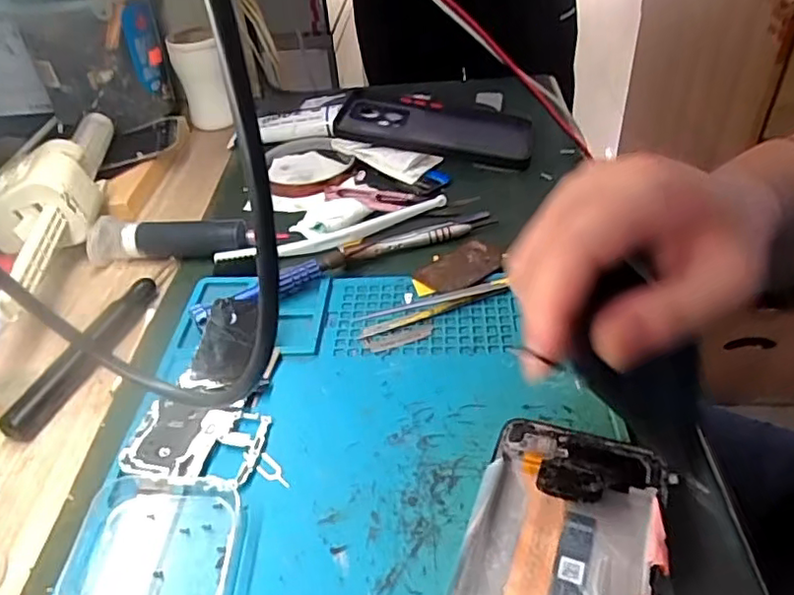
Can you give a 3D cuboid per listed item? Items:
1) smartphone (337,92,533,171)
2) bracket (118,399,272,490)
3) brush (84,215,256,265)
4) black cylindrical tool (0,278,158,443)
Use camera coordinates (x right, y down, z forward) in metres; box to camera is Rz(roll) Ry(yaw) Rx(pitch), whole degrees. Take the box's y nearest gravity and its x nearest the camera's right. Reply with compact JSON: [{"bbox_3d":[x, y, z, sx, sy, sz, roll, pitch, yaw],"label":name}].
[{"bbox_3d":[0.034,-0.146,0.520,0.161,0.010,0.090,13,43,12],"label":"smartphone"},{"bbox_3d":[-0.099,0.070,0.302,0.064,0.007,0.046,5,41,12],"label":"bracket"},{"bbox_3d":[-0.159,-0.042,0.431,0.120,0.023,0.032,-1,40,4],"label":"brush"},{"bbox_3d":[-0.182,0.031,0.361,0.018,0.014,0.122,9,42,15],"label":"black cylindrical tool"}]

